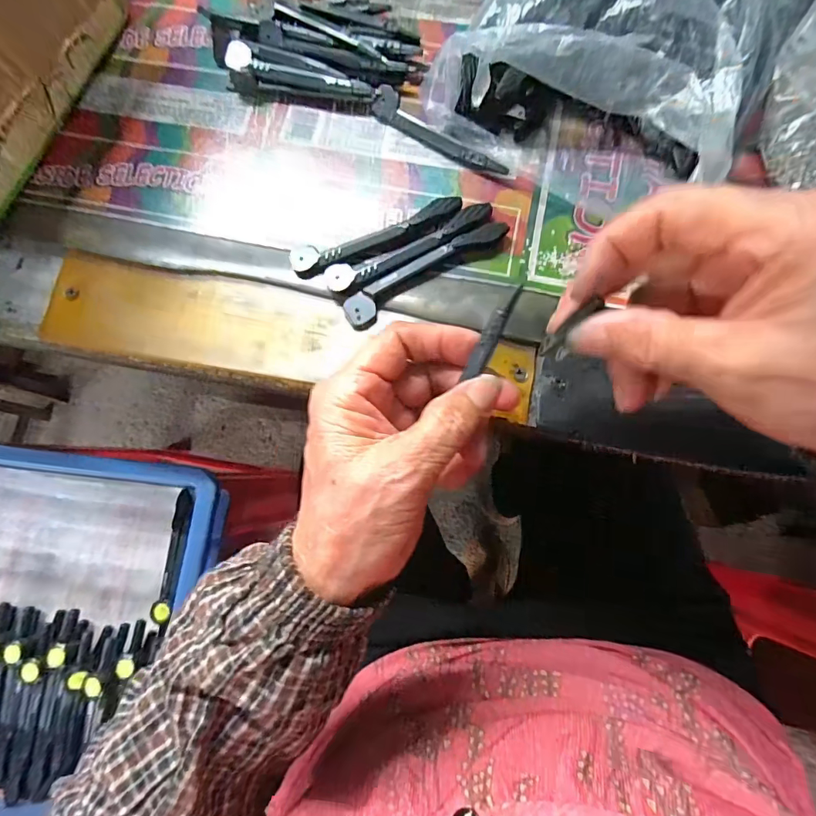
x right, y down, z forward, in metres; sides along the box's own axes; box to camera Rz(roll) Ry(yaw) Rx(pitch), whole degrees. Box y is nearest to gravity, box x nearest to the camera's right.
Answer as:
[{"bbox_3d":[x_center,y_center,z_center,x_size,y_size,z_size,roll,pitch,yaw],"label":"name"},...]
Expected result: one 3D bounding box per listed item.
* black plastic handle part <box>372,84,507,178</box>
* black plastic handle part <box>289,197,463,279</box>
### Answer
[{"bbox_3d":[0.018,-0.169,0.274,0.097,0.009,0.016,39,82,9],"label":"black plastic handle part"},{"bbox_3d":[-0.018,-0.101,0.259,0.106,0.010,0.020,-18,78,-3],"label":"black plastic handle part"}]

